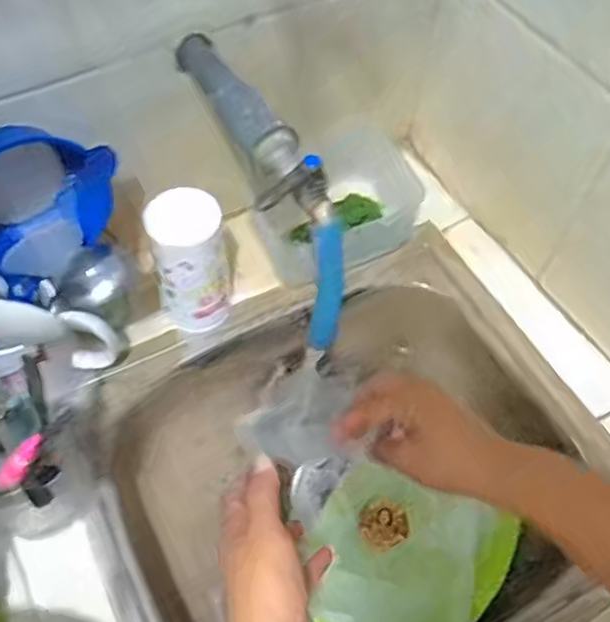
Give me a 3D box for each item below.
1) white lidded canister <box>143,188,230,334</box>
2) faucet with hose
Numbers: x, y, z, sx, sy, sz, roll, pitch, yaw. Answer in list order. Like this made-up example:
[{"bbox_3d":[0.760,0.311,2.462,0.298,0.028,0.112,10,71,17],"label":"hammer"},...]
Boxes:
[{"bbox_3d":[-0.102,-0.038,0.589,0.058,0.143,0.054,1,58,-2],"label":"white lidded canister"},{"bbox_3d":[-0.034,-0.103,0.488,0.048,0.122,0.243,-19,61,-14],"label":"faucet with hose"}]

